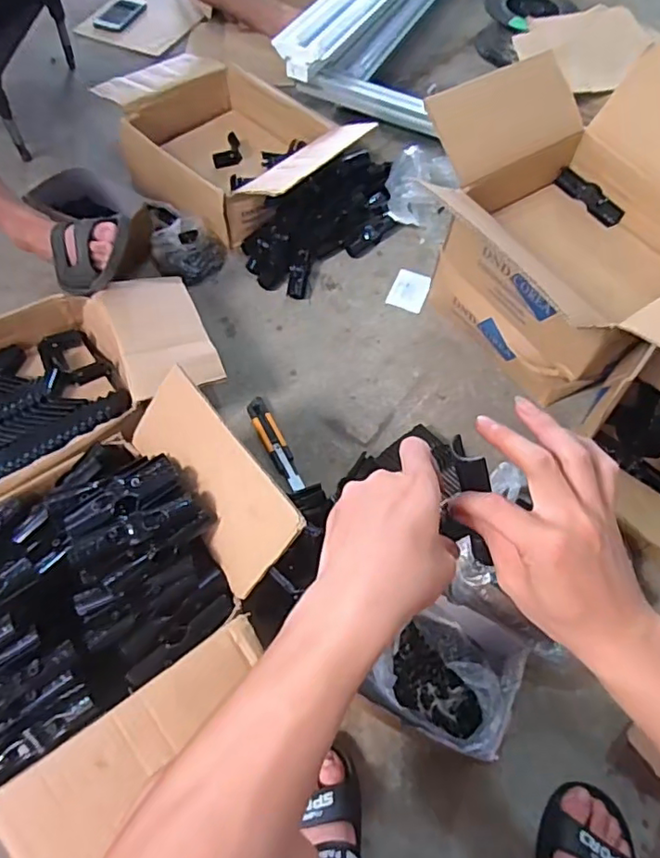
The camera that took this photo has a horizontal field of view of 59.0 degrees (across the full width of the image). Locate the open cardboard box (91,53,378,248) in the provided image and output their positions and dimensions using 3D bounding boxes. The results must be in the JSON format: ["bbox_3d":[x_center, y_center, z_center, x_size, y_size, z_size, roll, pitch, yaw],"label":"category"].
[{"bbox_3d":[-0.192,-0.574,1.178,0.502,0.174,0.347,34,63,16],"label":"open cardboard box"}]

